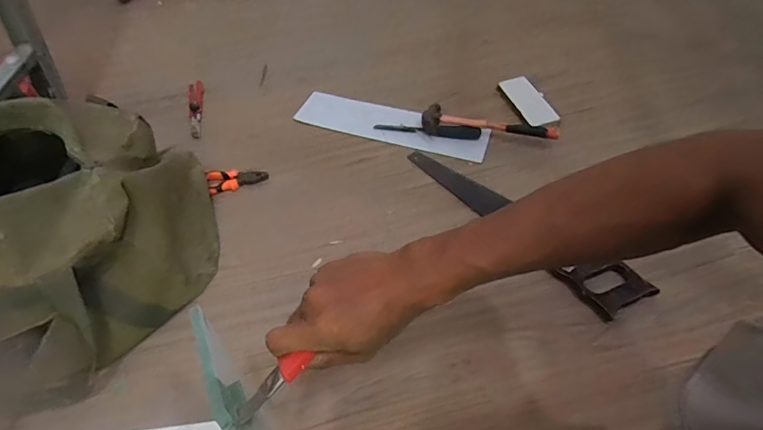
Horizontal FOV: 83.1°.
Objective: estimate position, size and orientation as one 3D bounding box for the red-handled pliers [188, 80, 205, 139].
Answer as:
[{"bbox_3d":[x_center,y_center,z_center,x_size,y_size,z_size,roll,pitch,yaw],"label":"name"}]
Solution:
[{"bbox_3d":[-0.433,-0.245,0.996,0.038,0.022,0.173,-8,54,-1],"label":"red-handled pliers"}]

